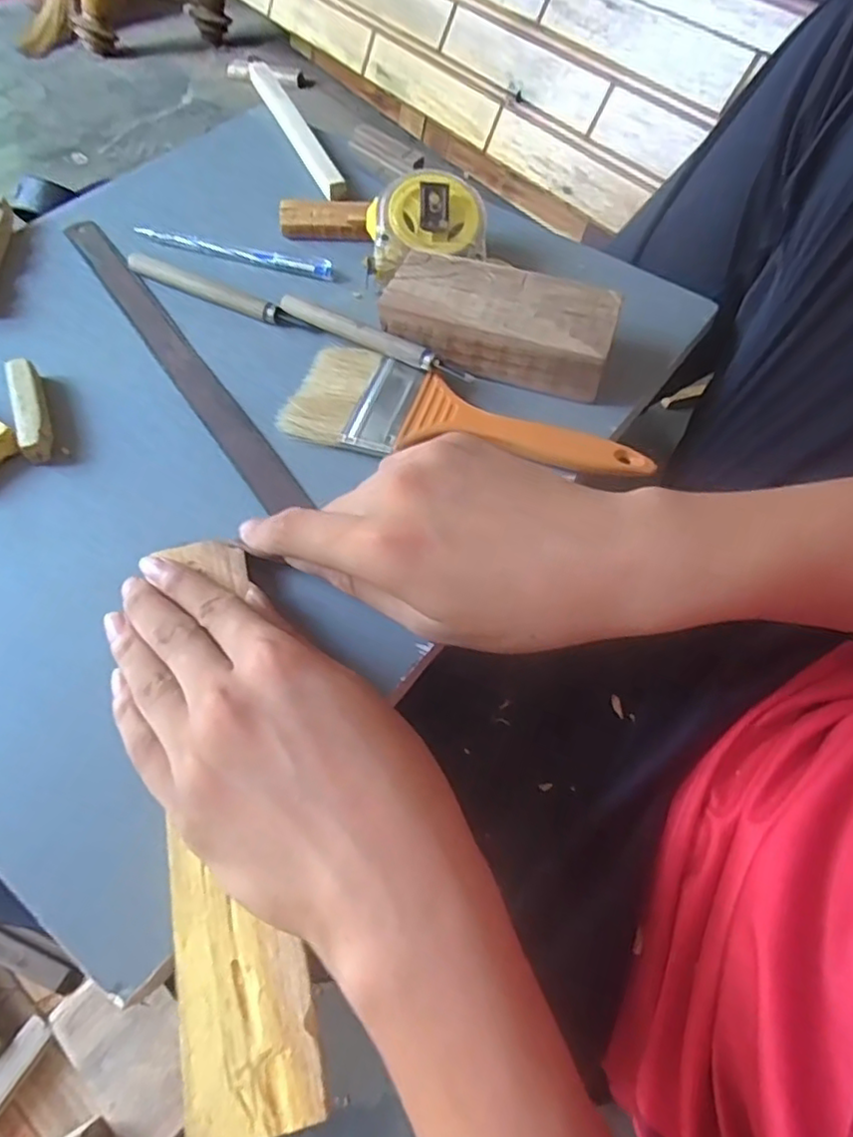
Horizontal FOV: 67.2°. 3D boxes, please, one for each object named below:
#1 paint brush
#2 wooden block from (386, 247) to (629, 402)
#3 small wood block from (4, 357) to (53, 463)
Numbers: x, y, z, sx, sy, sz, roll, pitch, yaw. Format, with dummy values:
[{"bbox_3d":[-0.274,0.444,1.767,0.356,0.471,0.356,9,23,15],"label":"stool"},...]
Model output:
[{"bbox_3d":[0.021,-0.085,0.343,0.186,0.011,0.066,9,59,1],"label":"paint brush"},{"bbox_3d":[0.041,-0.138,0.363,0.123,0.034,0.055,17,60,6],"label":"wooden block"},{"bbox_3d":[-0.210,-0.084,0.341,0.014,0.017,0.069,-18,63,-14],"label":"small wood block"}]

